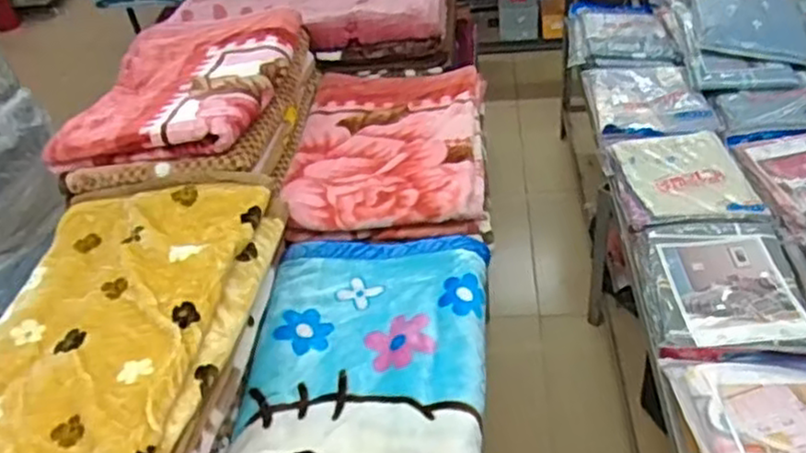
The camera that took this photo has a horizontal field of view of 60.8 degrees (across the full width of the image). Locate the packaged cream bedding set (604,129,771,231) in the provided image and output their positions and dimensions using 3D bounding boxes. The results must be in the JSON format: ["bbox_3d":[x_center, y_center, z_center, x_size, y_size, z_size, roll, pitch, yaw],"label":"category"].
[{"bbox_3d":[0.624,-0.111,1.542,0.278,0.036,0.308,-5,43,3],"label":"packaged cream bedding set"}]

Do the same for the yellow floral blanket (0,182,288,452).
[{"bbox_3d":[-0.516,0.156,1.188,0.473,0.098,0.669,0,44,8],"label":"yellow floral blanket"}]

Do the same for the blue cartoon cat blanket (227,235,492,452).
[{"bbox_3d":[-0.072,0.269,1.210,0.426,0.053,0.654,2,44,10],"label":"blue cartoon cat blanket"}]

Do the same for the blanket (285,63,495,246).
[{"bbox_3d":[-0.029,-0.222,1.676,0.443,0.085,0.641,-2,44,6],"label":"blanket"}]

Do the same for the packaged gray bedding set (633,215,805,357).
[{"bbox_3d":[0.606,0.106,1.297,0.280,0.062,0.340,0,44,8],"label":"packaged gray bedding set"}]

